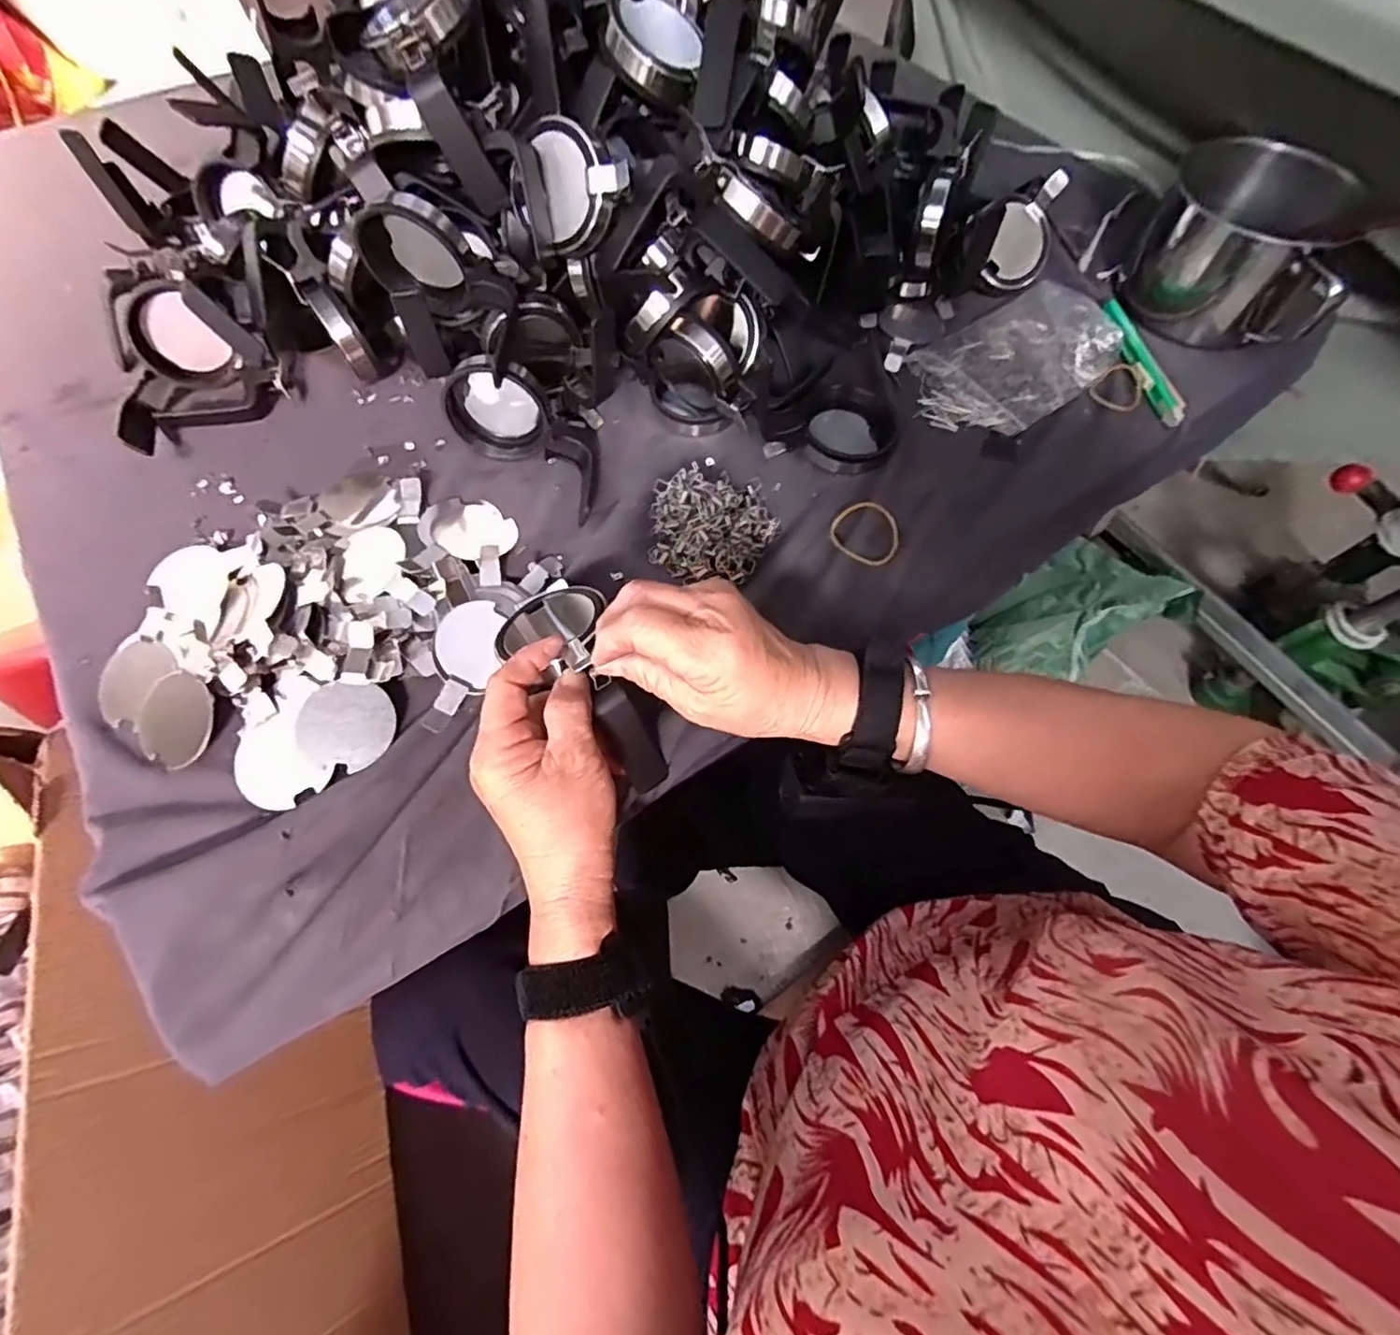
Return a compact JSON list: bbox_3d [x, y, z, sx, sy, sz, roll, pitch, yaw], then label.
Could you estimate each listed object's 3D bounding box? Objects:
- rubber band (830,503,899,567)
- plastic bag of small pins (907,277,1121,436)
[{"bbox_3d":[0.114,-0.092,0.427,0.045,0.004,0.051,-32,65,-9],"label":"rubber band"},{"bbox_3d":[0.251,-0.247,0.500,0.170,0.024,0.107,-32,69,-15],"label":"plastic bag of small pins"}]

